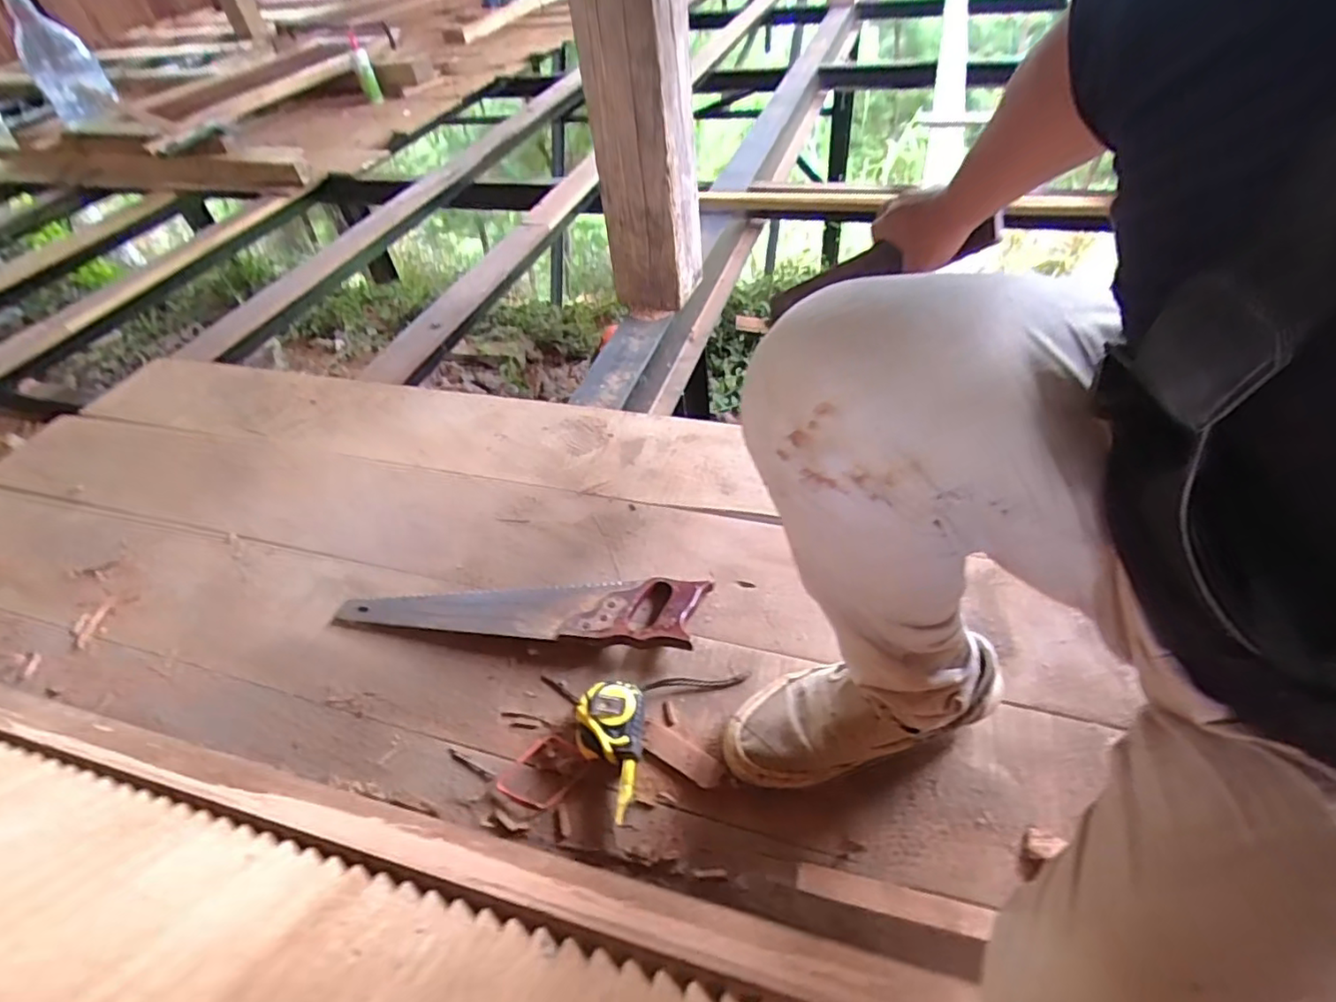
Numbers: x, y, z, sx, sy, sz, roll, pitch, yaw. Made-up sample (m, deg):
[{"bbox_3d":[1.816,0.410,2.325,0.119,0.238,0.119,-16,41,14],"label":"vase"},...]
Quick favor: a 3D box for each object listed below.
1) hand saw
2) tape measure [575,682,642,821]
[{"bbox_3d":[-0.191,0.128,0.775,0.460,0.030,0.091,1,48,9],"label":"hand saw"},{"bbox_3d":[-0.058,0.254,0.632,0.071,0.045,0.132,-4,47,3],"label":"tape measure"}]

